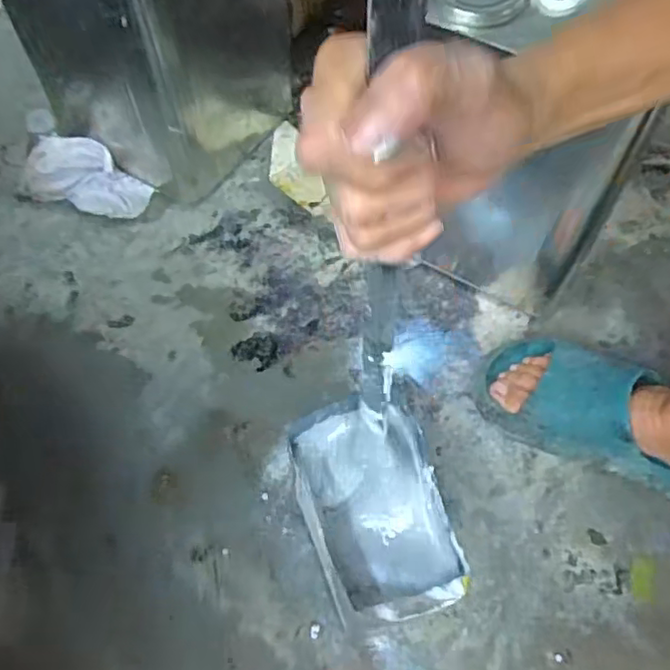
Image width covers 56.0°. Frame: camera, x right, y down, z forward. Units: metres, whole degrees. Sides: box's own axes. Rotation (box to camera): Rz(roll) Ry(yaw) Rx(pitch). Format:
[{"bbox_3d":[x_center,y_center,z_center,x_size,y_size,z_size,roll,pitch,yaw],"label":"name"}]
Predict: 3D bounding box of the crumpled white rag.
[{"bbox_3d":[-0.310,-0.202,0.785,0.148,0.064,0.071,13,61,7],"label":"crumpled white rag"}]

